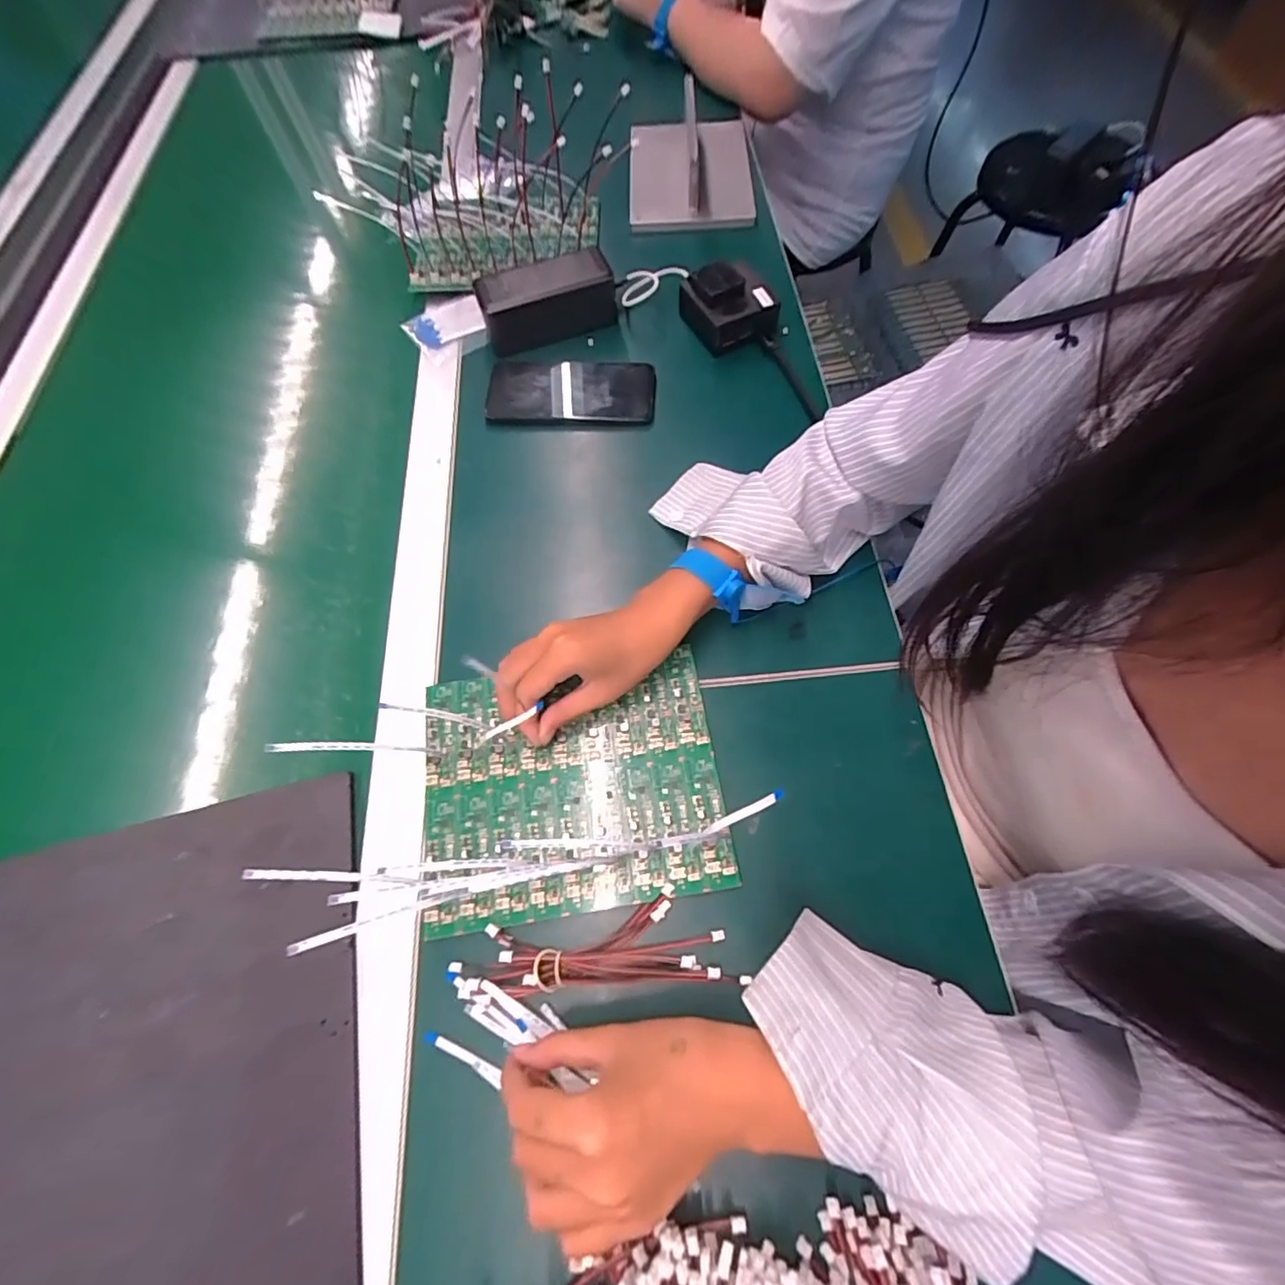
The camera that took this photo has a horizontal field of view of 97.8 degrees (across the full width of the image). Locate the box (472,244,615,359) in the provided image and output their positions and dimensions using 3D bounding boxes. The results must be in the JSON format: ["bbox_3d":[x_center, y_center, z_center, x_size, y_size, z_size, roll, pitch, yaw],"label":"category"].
[{"bbox_3d":[-0.091,-0.332,0.547,0.129,0.057,0.053,-18,66,-4],"label":"box"}]

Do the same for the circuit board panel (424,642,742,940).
[{"bbox_3d":[-0.048,0.094,0.378,0.193,0.009,0.160,-9,64,-1],"label":"circuit board panel"}]

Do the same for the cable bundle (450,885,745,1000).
[{"bbox_3d":[-0.029,0.181,0.340,0.165,0.010,0.051,-4,66,2],"label":"cable bundle"}]

